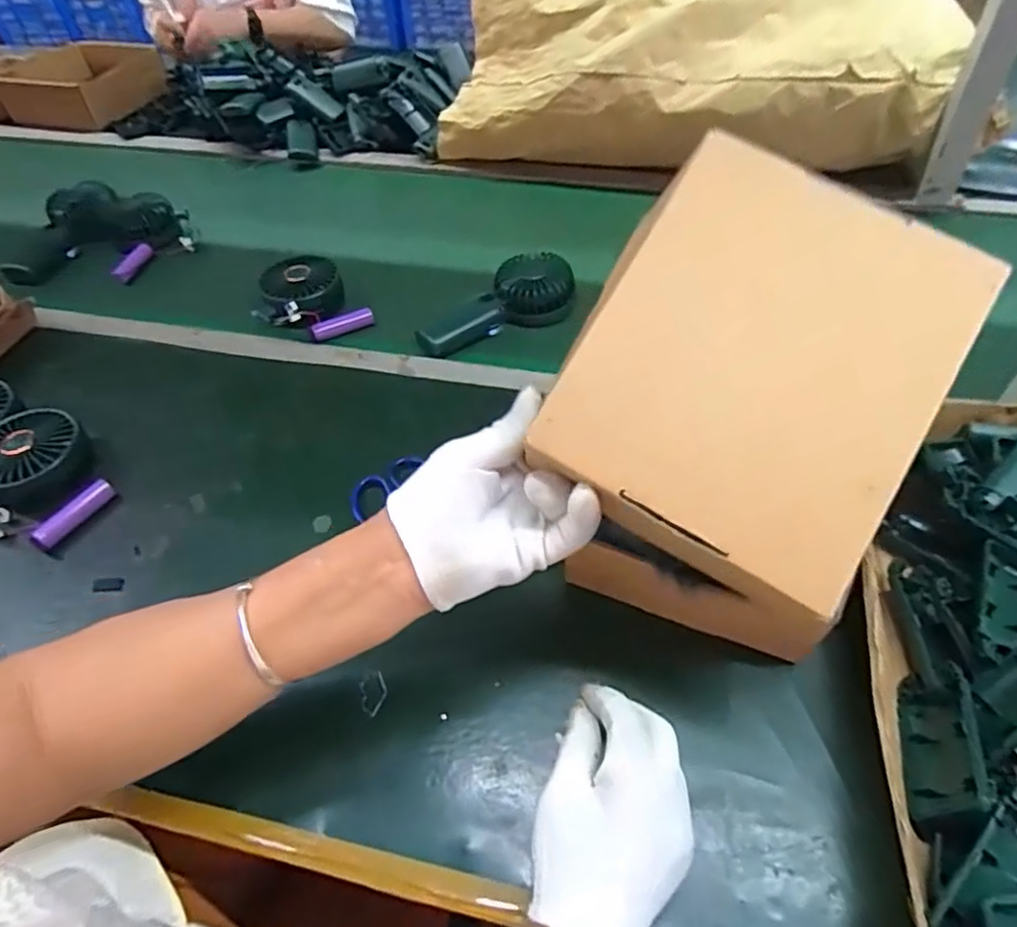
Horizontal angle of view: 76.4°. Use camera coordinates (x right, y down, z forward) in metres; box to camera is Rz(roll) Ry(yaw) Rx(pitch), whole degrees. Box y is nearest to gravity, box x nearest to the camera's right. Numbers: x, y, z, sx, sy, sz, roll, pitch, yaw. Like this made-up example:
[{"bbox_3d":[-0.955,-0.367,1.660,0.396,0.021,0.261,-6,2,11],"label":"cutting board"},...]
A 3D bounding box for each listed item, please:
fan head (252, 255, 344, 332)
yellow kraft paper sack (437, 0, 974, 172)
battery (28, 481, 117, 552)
[{"bbox_3d":[-0.229,-0.180,0.704,0.083,0.043,0.099,12,51,13],"label":"fan head"},{"bbox_3d":[0.230,-0.530,0.873,0.636,0.197,0.231,5,50,7],"label":"yellow kraft paper sack"},{"bbox_3d":[-0.365,0.041,0.542,0.016,0.016,0.070,23,54,21],"label":"battery"}]

